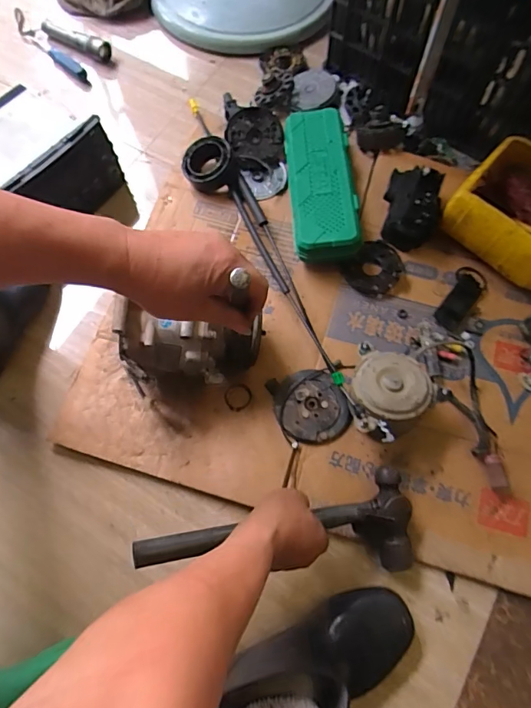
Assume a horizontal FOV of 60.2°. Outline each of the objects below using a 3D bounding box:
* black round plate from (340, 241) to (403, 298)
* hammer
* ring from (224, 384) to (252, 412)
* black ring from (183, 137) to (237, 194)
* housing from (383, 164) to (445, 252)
[{"bbox_3d":[0.173,-0.134,0.727,0.090,0.015,0.083,0,69,-1],"label":"black round plate"},{"bbox_3d":[0.022,0.199,0.507,0.321,0.033,0.112,1,68,-21],"label":"hammer"},{"bbox_3d":[-0.039,0.062,0.657,0.039,0.004,0.037,-1,72,4],"label":"ring"},{"bbox_3d":[-0.094,-0.313,0.765,0.085,0.043,0.083,-16,70,-7],"label":"black ring"},{"bbox_3d":[0.229,-0.236,0.727,0.080,0.065,0.128,13,69,4],"label":"housing"}]

